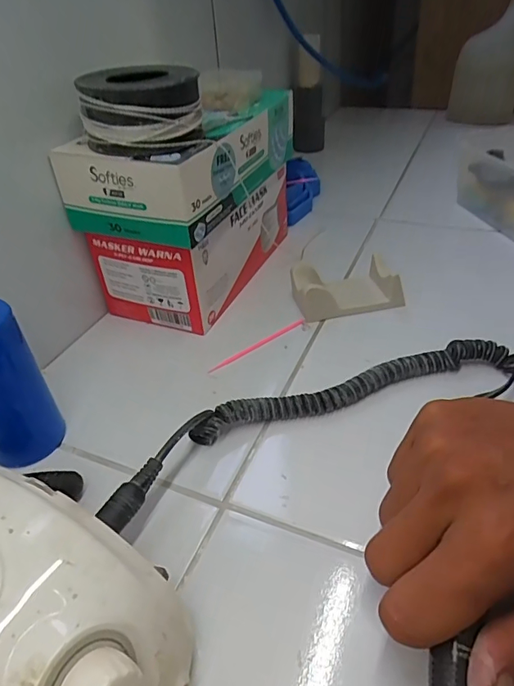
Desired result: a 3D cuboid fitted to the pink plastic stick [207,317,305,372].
[{"bbox_3d":[0.001,0.001,0.387,0.094,0.005,0.005,-28,44,-27],"label":"pink plastic stick"}]

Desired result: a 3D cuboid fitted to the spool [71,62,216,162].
[{"bbox_3d":[-0.078,-0.159,0.327,0.081,0.048,0.077,-14,40,-12],"label":"spool"}]

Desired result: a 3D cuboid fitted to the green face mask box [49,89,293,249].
[{"bbox_3d":[-0.049,-0.160,0.408,0.108,0.064,0.213,18,43,25],"label":"green face mask box"}]

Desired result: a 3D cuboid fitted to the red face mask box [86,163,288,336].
[{"bbox_3d":[-0.050,-0.106,0.462,0.115,0.087,0.205,12,41,19],"label":"red face mask box"}]

